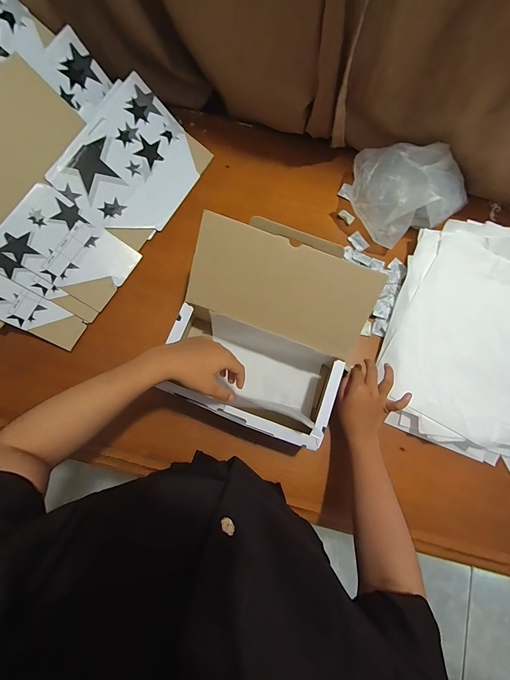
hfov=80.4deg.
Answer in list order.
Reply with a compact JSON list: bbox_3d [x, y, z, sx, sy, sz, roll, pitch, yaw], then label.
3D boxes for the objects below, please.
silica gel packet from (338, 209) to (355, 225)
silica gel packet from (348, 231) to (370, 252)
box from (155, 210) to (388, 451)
[{"bbox_3d":[0.196,-0.265,0.650,0.035,0.008,0.019,41,79,7],"label":"silica gel packet"},{"bbox_3d":[0.221,-0.209,0.641,0.030,0.005,0.044,-33,80,-9],"label":"silica gel packet"},{"bbox_3d":[0.007,0.003,0.497,0.277,0.191,0.262,20,77,3],"label":"box"}]

